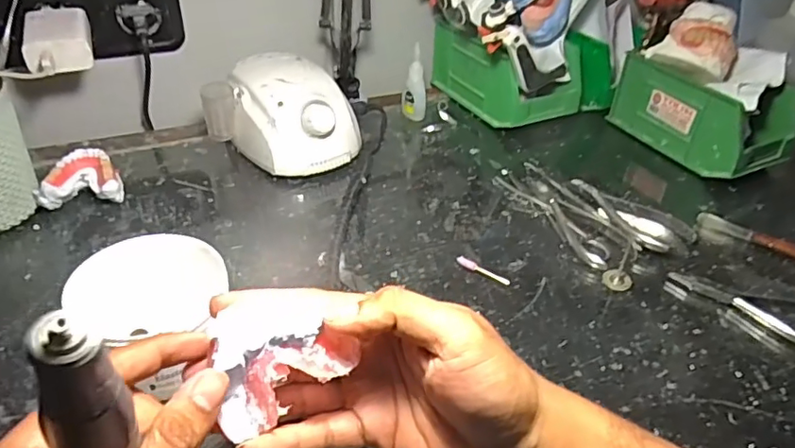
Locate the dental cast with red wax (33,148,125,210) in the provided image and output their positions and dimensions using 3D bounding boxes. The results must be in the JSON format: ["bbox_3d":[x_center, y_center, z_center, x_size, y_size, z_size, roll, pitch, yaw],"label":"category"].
[{"bbox_3d":[-0.279,-0.038,0.509,0.064,0.035,0.051,-9,39,-16],"label":"dental cast with red wax"}]

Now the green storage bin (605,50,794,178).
[{"bbox_3d":[0.338,-0.124,0.631,0.100,0.080,0.170,-16,41,-24],"label":"green storage bin"}]

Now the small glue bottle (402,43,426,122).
[{"bbox_3d":[0.020,-0.158,0.657,0.028,0.079,0.019,5,37,1],"label":"small glue bottle"}]

